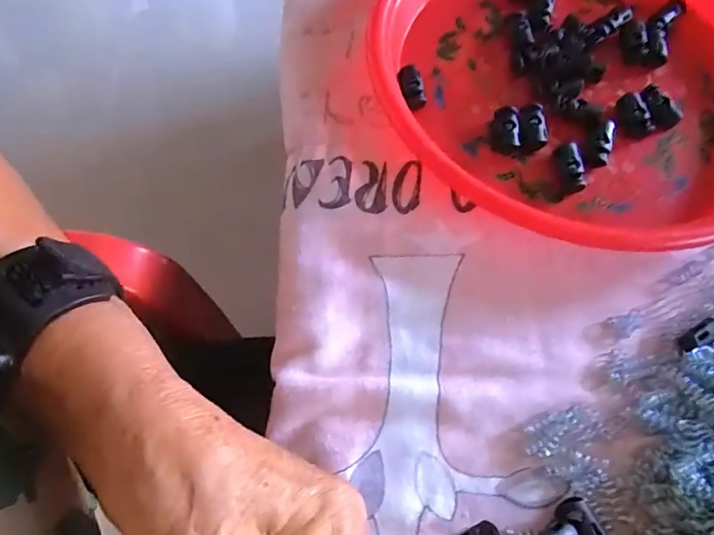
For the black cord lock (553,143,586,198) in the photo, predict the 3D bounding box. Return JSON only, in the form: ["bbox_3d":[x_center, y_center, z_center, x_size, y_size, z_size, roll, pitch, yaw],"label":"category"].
[{"bbox_3d":[0.119,-0.056,0.290,0.014,0.009,0.031,5,66,1],"label":"black cord lock"}]

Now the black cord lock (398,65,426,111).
[{"bbox_3d":[0.032,-0.109,0.311,0.014,0.012,0.028,-9,66,-5],"label":"black cord lock"}]

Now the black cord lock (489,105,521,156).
[{"bbox_3d":[0.085,-0.080,0.300,0.015,0.011,0.027,0,66,-1],"label":"black cord lock"}]

